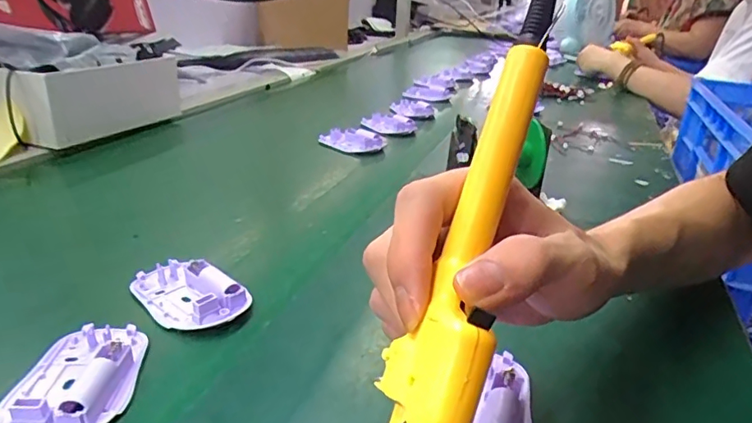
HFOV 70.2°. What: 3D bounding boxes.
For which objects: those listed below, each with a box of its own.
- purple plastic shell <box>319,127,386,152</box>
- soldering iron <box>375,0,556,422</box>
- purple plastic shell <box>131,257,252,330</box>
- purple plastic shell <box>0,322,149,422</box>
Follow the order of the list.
[{"bbox_3d":[-0.033,-0.098,0.732,0.086,0.023,0.045,21,29,29],"label":"purple plastic shell"},{"bbox_3d":[0.029,0.019,0.185,0.034,0.230,0.023,13,-18,19],"label":"soldering iron"},{"bbox_3d":[-0.131,0.055,0.372,0.085,0.018,0.048,21,29,29],"label":"purple plastic shell"},{"bbox_3d":[-0.164,0.089,0.292,0.060,0.016,0.091,1,25,-12],"label":"purple plastic shell"}]

